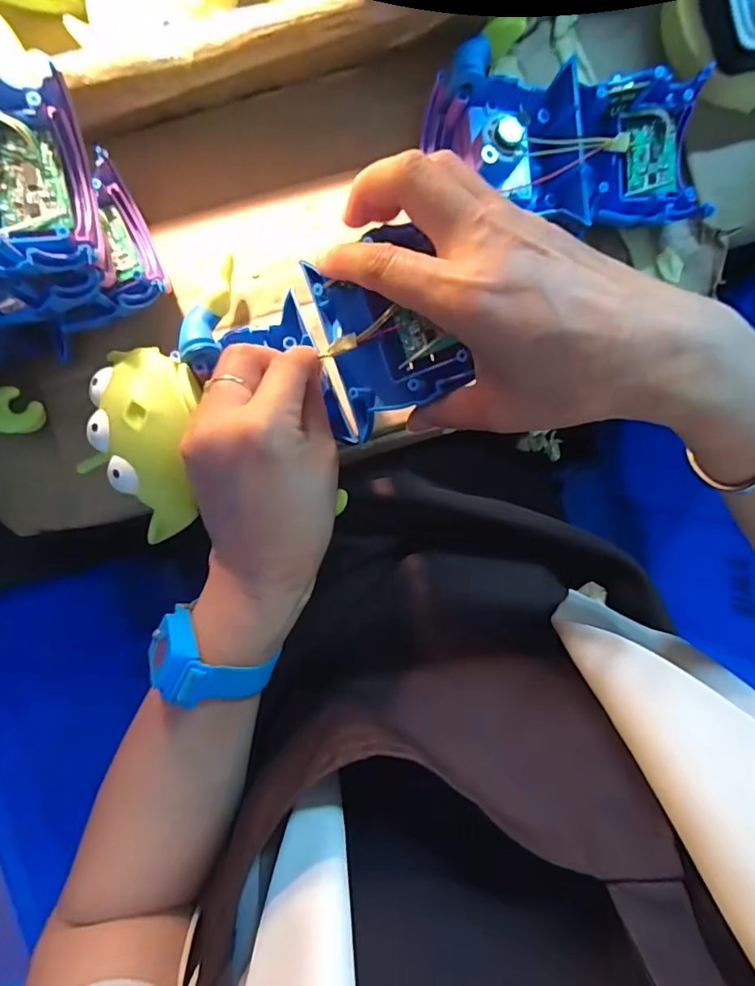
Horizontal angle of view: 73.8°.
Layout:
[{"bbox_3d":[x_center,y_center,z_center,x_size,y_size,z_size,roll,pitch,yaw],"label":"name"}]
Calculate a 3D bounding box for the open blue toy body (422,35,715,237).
[{"bbox_3d":[0.113,-0.208,0.301,0.170,0.042,0.098,6,92,0],"label":"open blue toy body"}]

